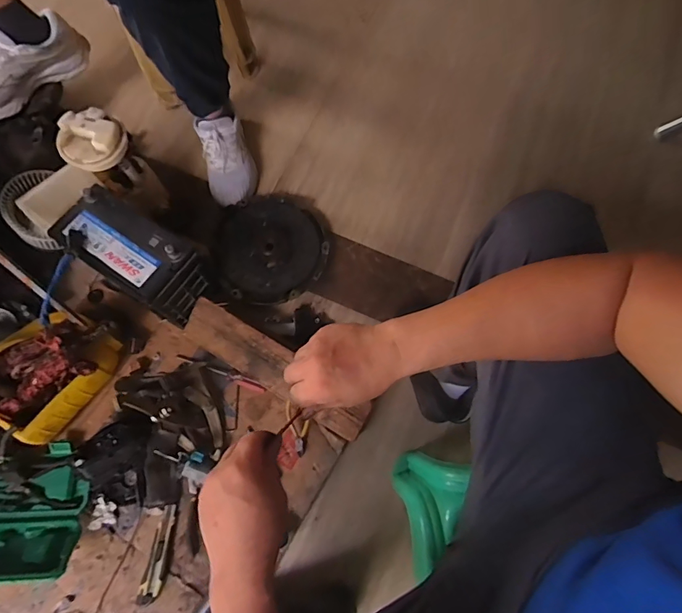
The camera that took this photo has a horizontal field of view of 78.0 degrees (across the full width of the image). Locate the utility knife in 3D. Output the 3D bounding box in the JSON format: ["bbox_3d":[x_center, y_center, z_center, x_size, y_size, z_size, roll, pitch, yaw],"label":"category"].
[{"bbox_3d":[-0.325,0.441,0.747,0.036,0.022,0.162,8,72,0],"label":"utility knife"}]

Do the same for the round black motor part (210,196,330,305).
[{"bbox_3d":[-0.160,-0.128,0.928,0.238,0.051,0.239,1,73,-2],"label":"round black motor part"}]

